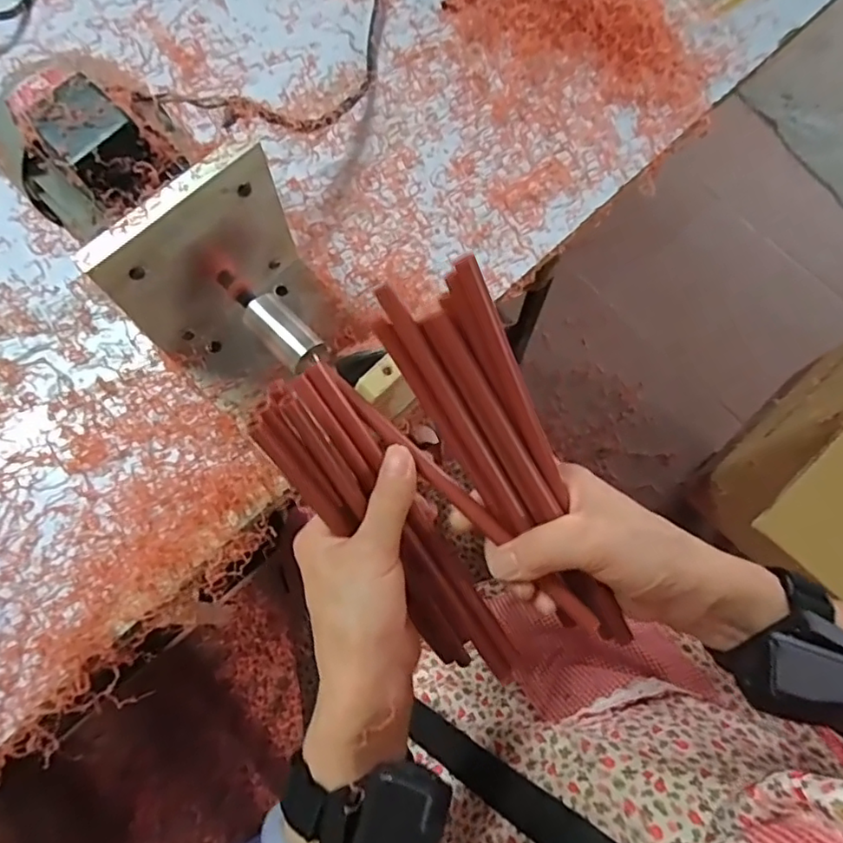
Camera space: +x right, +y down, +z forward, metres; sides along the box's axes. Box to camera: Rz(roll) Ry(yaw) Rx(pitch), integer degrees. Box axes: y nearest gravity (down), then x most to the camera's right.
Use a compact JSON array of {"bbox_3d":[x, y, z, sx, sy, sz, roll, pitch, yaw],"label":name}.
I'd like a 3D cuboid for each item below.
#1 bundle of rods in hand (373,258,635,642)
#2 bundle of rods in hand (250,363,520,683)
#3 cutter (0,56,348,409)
[{"bbox_3d":[0.048,0.026,0.294,0.045,0.032,0.211,-32,105,-9],"label":"bundle of rods in hand"},{"bbox_3d":[-0.015,0.062,0.319,0.048,0.045,0.201,-37,107,-11],"label":"bundle of rods in hand"},{"bbox_3d":[-0.141,-0.111,0.356,0.109,0.131,0.221,-39,77,-11],"label":"cutter"}]

